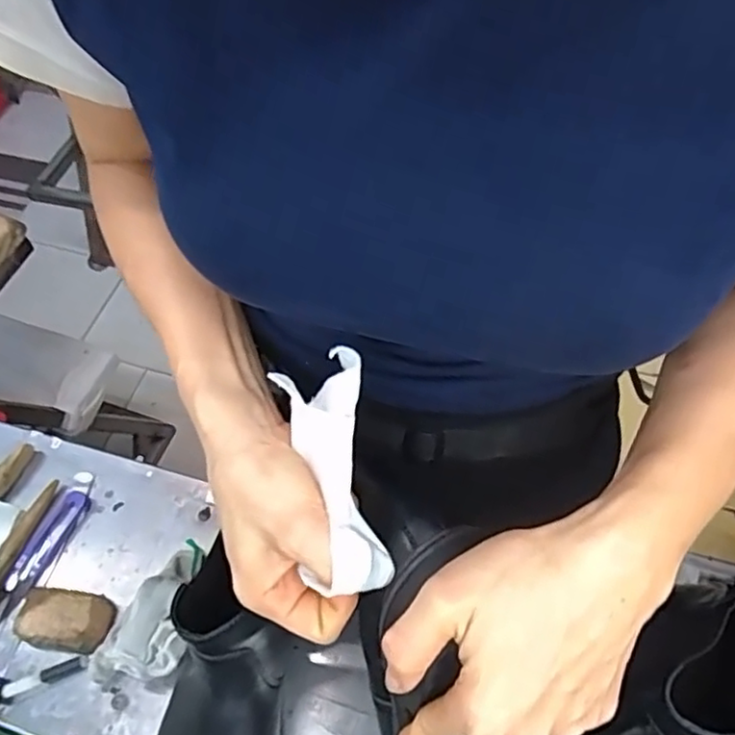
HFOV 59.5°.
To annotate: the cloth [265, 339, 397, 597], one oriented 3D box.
[{"bbox_3d":[-0.016,0.048,0.299,0.040,0.033,0.108,-11,74,-4],"label":"cloth"}]

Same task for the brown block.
[{"bbox_3d":[-0.247,0.207,0.525,0.078,0.015,0.044,7,59,7],"label":"brown block"}]

